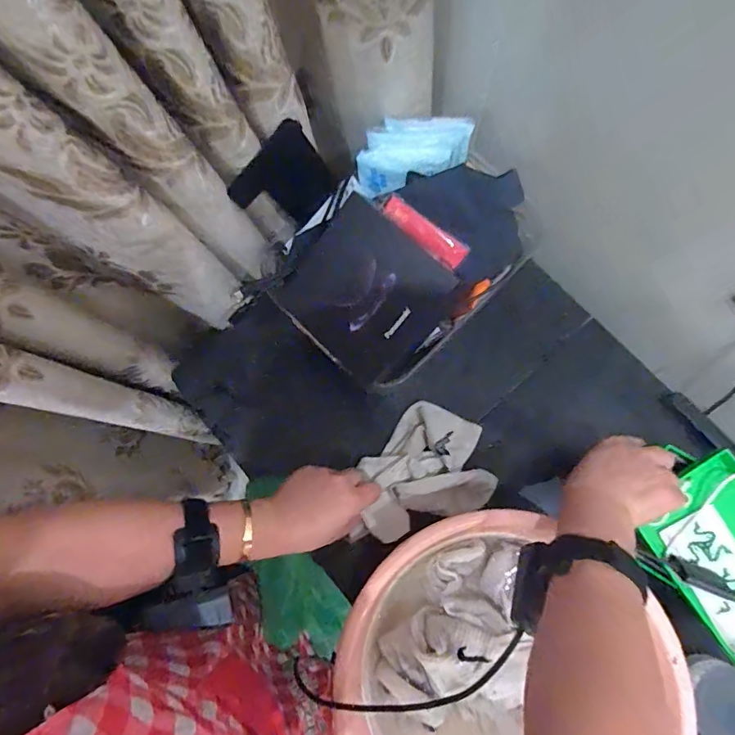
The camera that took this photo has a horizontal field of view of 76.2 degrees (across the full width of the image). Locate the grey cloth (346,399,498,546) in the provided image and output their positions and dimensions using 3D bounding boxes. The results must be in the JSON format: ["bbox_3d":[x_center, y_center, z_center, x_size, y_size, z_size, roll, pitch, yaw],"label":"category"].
[{"bbox_3d":[0.052,0.110,0.511,0.155,0.025,0.121,-20,76,-3],"label":"grey cloth"}]

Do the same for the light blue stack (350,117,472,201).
[{"bbox_3d":[0.044,-0.218,0.472,0.126,0.043,0.063,-17,76,10],"label":"light blue stack"}]

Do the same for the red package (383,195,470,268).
[{"bbox_3d":[0.058,-0.137,0.472,0.096,0.016,0.020,33,78,-14],"label":"red package"}]

